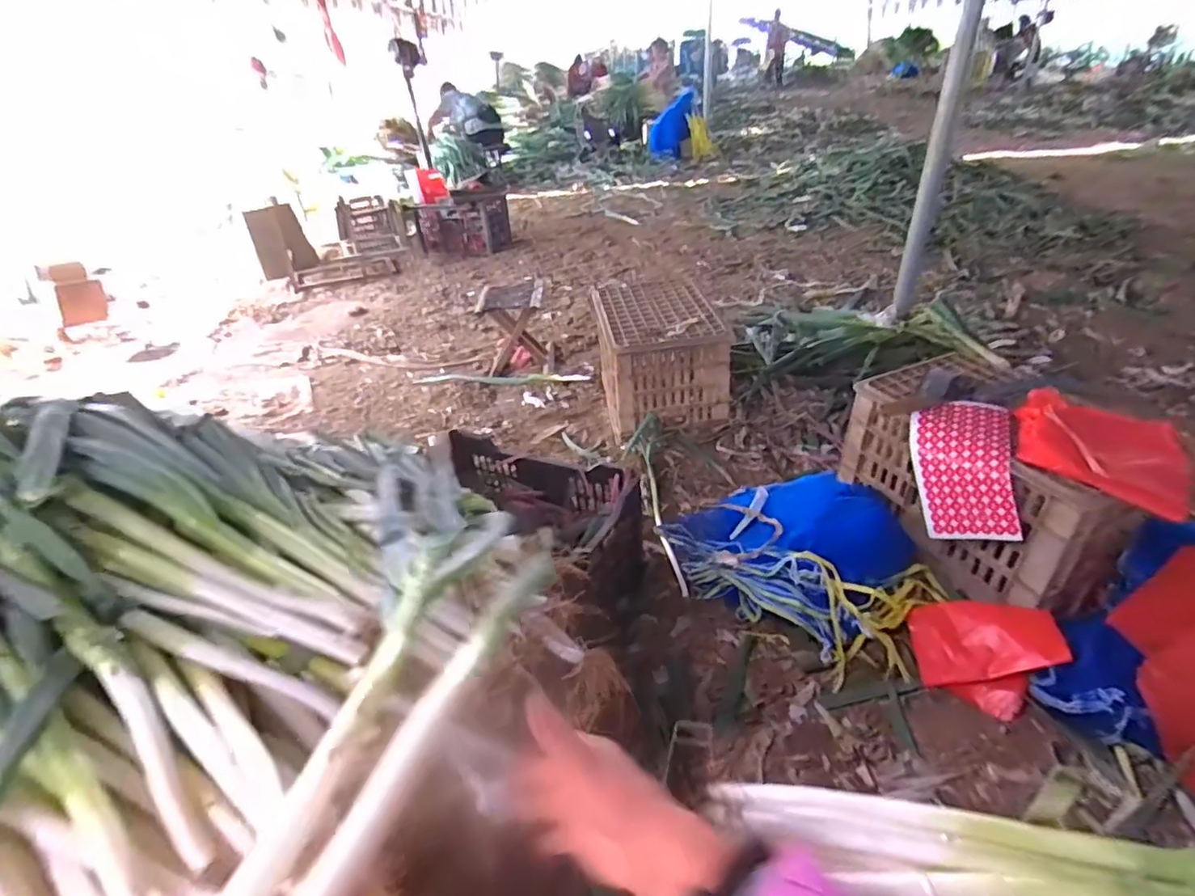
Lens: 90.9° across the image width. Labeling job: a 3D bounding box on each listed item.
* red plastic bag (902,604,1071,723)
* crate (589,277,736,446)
[{"bbox_3d":[0.656,0.350,1.009,0.218,0.127,0.150,13,39,25],"label":"red plastic bag"},{"bbox_3d":[0.181,-0.285,1.841,0.347,0.305,0.482,-7,35,-5],"label":"crate"}]

